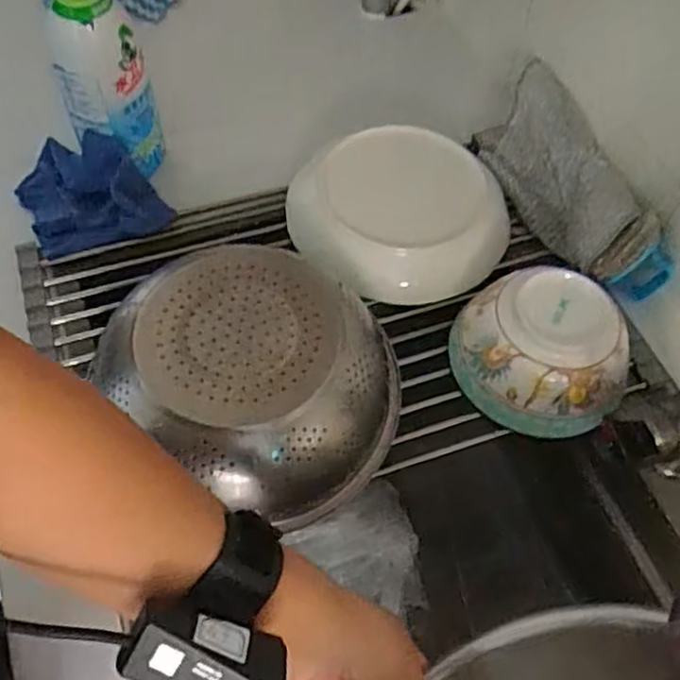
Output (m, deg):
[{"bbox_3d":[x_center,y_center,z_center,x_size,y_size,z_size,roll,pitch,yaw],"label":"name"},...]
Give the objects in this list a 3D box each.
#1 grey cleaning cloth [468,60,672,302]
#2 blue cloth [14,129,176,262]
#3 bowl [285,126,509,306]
[{"bbox_3d":[0.199,-0.142,0.624,0.074,0.079,0.231,-20,62,-13],"label":"grey cleaning cloth"},{"bbox_3d":[-0.225,-0.138,0.610,0.110,0.042,0.125,-25,63,-17],"label":"blue cloth"},{"bbox_3d":[0.047,-0.111,0.614,0.170,0.065,0.161,1,59,-2],"label":"bowl"}]

